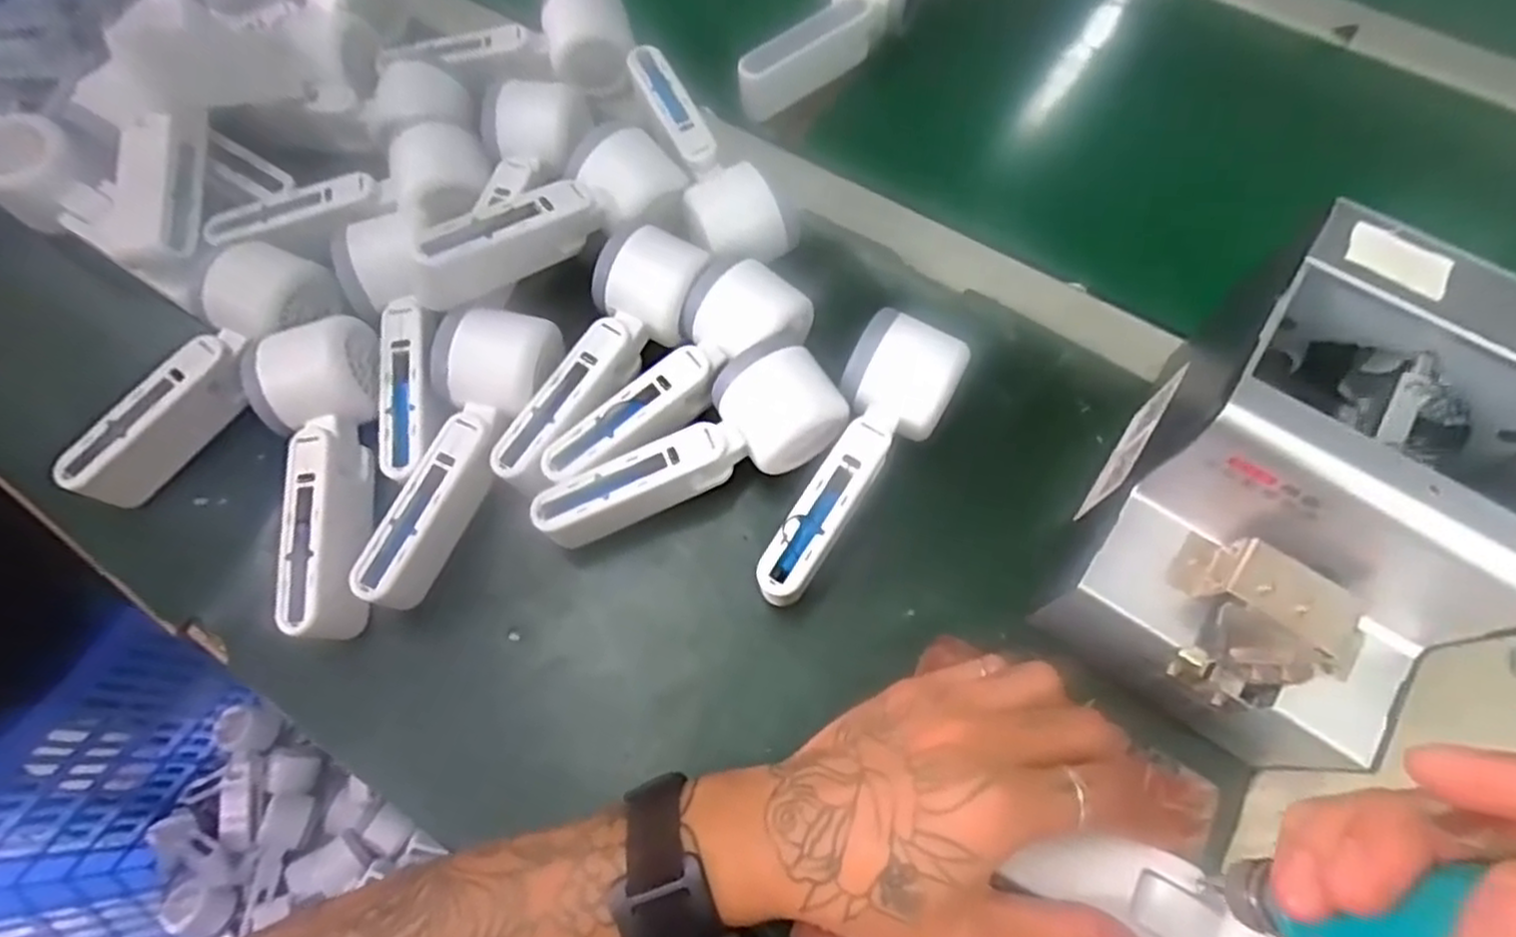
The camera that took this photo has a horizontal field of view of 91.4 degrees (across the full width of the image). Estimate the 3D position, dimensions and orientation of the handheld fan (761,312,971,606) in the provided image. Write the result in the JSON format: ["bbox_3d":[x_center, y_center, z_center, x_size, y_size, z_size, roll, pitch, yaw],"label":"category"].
[{"bbox_3d":[0.053,-0.001,0.377,0.053,0.051,0.156,24,70,11],"label":"handheld fan"}]

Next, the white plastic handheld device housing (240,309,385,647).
[{"bbox_3d":[-0.220,0.001,0.376,0.058,0.052,0.158,-14,68,-5],"label":"white plastic handheld device housing"}]

